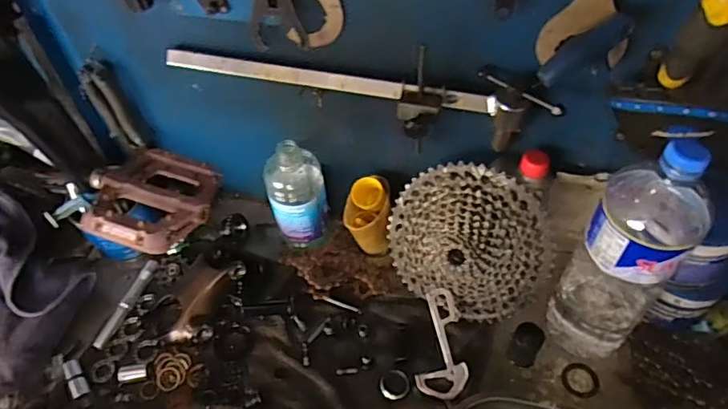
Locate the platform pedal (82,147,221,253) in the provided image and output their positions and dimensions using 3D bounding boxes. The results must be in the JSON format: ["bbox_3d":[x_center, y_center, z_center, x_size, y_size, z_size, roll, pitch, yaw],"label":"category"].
[{"bbox_3d":[-0.191,-0.006,0.471,0.107,0.028,0.109,11,52,13],"label":"platform pedal"}]

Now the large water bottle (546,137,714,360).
[{"bbox_3d":[0.267,0.053,0.540,0.101,0.310,0.090,-32,55,-21],"label":"large water bottle"}]

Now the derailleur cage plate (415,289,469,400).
[{"bbox_3d":[0.089,0.165,0.630,0.058,0.012,0.124,-3,71,0],"label":"derailleur cage plate"}]

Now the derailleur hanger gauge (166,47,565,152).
[{"bbox_3d":[-0.016,-0.117,0.571,0.431,0.109,0.067,7,51,9],"label":"derailleur hanger gauge"}]

